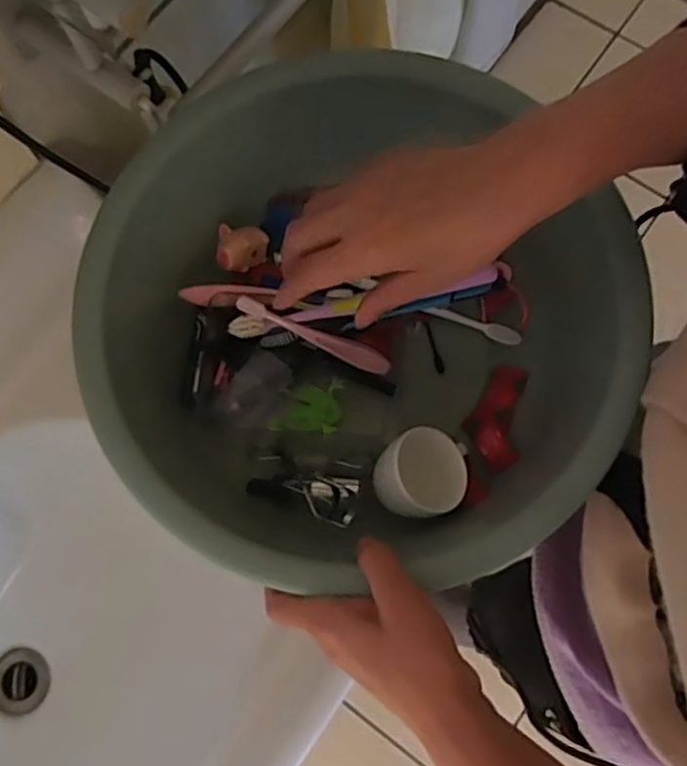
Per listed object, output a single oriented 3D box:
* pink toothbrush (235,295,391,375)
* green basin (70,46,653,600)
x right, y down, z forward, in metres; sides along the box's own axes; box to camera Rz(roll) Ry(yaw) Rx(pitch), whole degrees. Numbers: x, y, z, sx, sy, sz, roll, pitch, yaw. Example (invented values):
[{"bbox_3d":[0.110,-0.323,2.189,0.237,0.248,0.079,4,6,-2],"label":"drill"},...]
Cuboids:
[{"bbox_3d":[-0.019,-0.034,0.491,0.123,0.011,0.017,23,75,-22],"label":"pink toothbrush"},{"bbox_3d":[-0.002,-0.044,0.486,0.322,0.116,0.353,0,75,1],"label":"green basin"}]

